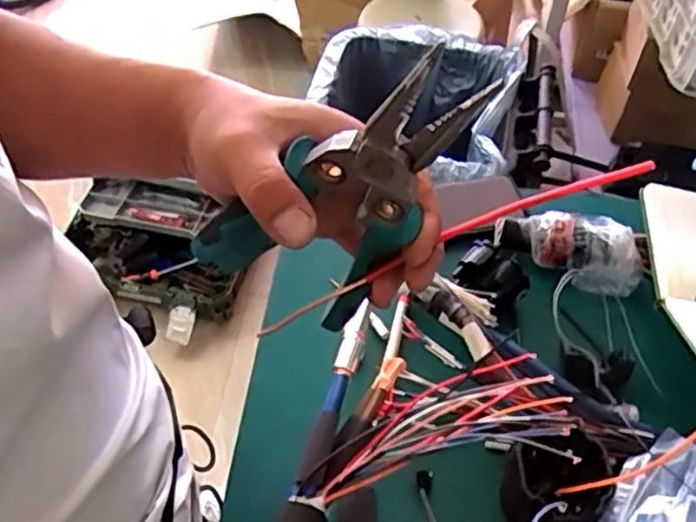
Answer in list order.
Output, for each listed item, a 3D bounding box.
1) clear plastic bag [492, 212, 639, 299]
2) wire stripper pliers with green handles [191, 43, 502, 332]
[{"bbox_3d":[0.219,-0.021,0.670,0.142,0.042,0.081,28,81,16],"label":"clear plastic bag"},{"bbox_3d":[0.001,-0.020,0.312,0.088,0.192,0.014,33,53,-17],"label":"wire stripper pliers with green handles"}]

